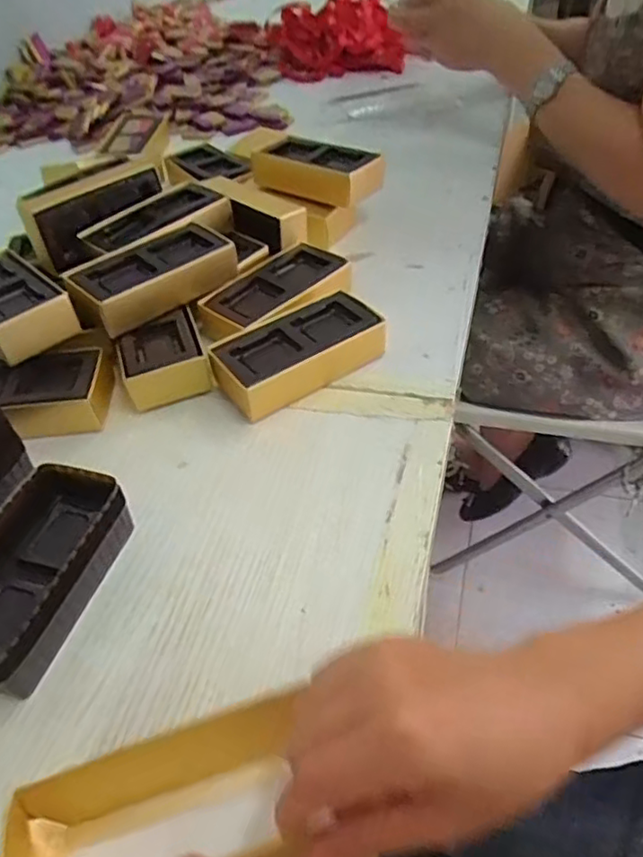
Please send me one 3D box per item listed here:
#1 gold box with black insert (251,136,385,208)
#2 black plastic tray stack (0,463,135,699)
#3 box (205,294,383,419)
[{"bbox_3d":[-0.004,-0.241,0.591,0.121,0.032,0.055,21,51,25],"label":"gold box with black insert"},{"bbox_3d":[-0.152,0.078,0.340,0.061,0.038,0.119,11,48,18],"label":"black plastic tray stack"},{"bbox_3d":[-0.017,-0.054,0.453,0.116,0.032,0.058,-29,49,-21],"label":"box"}]

